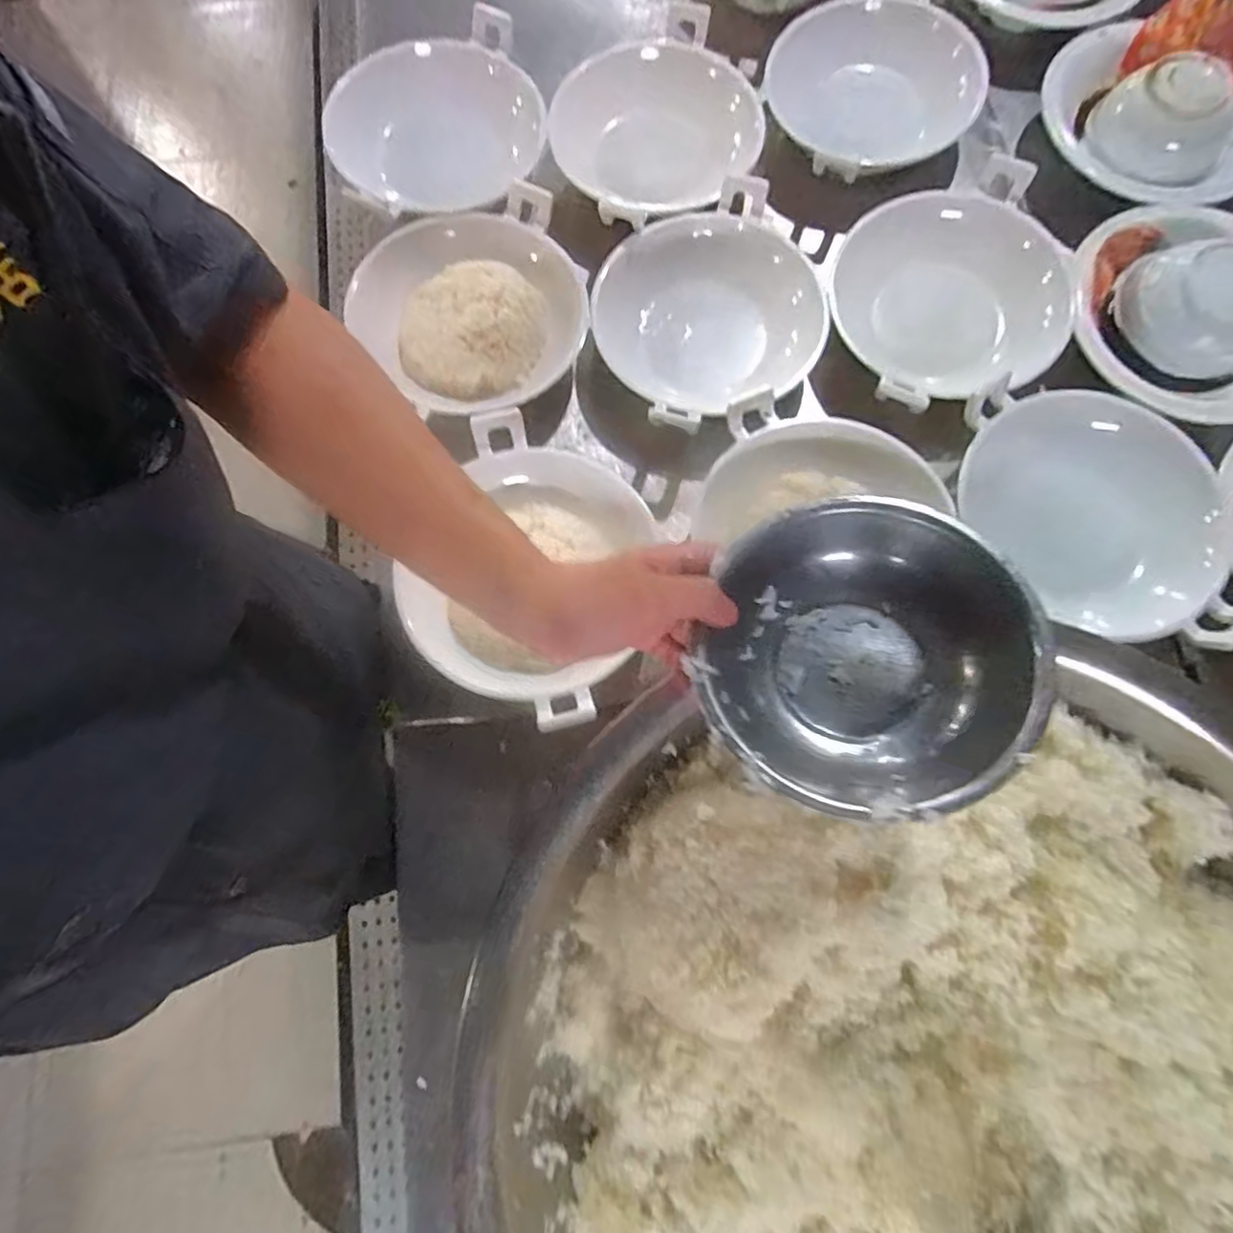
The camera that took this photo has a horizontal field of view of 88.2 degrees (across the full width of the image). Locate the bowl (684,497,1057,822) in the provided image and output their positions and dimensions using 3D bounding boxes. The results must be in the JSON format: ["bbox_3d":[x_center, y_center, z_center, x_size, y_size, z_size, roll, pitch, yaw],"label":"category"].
[{"bbox_3d":[0.143,0.021,0.374,0.178,0.066,0.187,0,76,-1],"label":"bowl"}]

